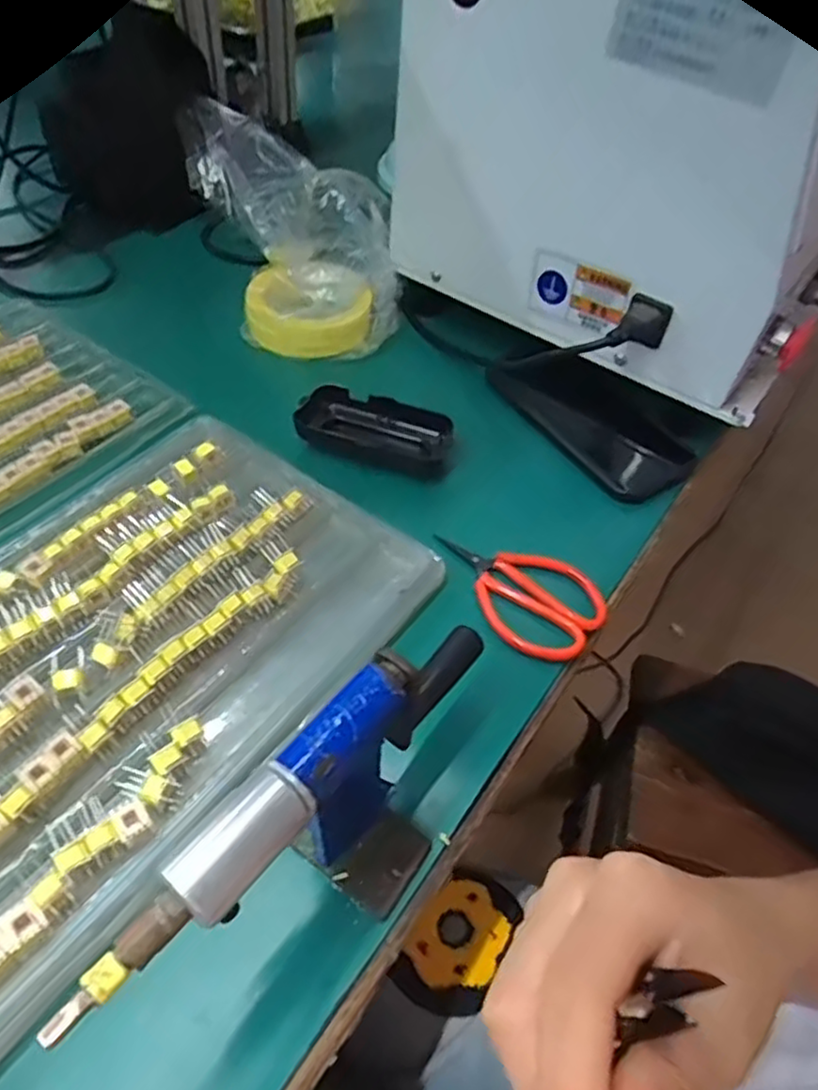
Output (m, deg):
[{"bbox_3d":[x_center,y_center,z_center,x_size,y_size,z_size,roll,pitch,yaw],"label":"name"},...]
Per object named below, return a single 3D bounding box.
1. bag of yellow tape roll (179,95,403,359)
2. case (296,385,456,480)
[{"bbox_3d":[-0.103,-0.289,0.612,0.157,0.087,0.285,-25,73,-24],"label":"bag of yellow tape roll"},{"bbox_3d":[-0.024,-0.084,0.506,0.110,0.034,0.045,13,50,5],"label":"case"}]

